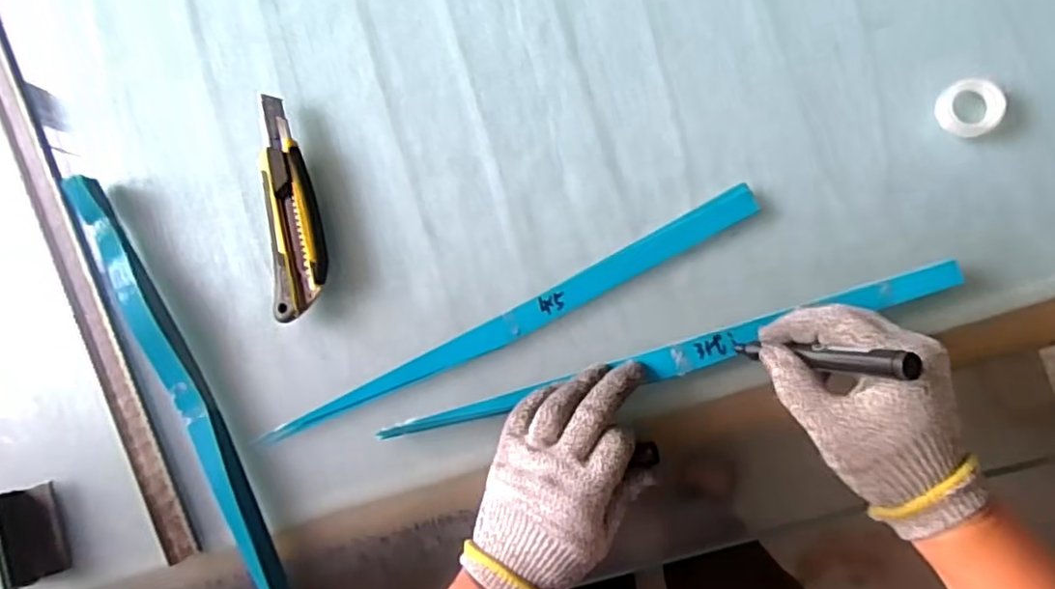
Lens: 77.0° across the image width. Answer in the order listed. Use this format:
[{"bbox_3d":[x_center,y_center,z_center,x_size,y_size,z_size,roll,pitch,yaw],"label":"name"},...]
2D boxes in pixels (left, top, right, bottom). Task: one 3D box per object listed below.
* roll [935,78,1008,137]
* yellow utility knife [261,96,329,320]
[{"bbox_3d":[0.289,-0.122,0.433,0.041,0.018,0.037,-26,83,4],"label":"roll"},{"bbox_3d":[-0.171,-0.066,0.486,0.039,0.030,0.164,-10,84,6],"label":"yellow utility knife"}]

